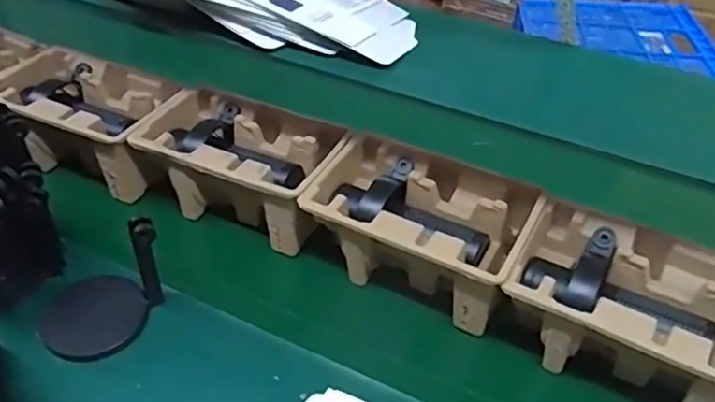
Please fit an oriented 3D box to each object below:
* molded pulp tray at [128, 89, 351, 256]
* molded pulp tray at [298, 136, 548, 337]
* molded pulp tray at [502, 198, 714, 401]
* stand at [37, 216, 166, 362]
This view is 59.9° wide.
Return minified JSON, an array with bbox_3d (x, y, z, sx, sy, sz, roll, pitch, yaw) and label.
[{"bbox_3d":[-0.138,-0.038,0.744,0.227,0.099,0.138,17,42,16],"label":"molded pulp tray"},{"bbox_3d":[0.065,0.031,0.666,0.223,0.103,0.138,21,43,19],"label":"molded pulp tray"},{"bbox_3d":[0.261,0.107,0.589,0.220,0.100,0.142,24,44,22],"label":"molded pulp tray"},{"bbox_3d":[-0.259,0.076,0.590,0.098,0.110,0.103,19,43,17],"label":"stand"}]

